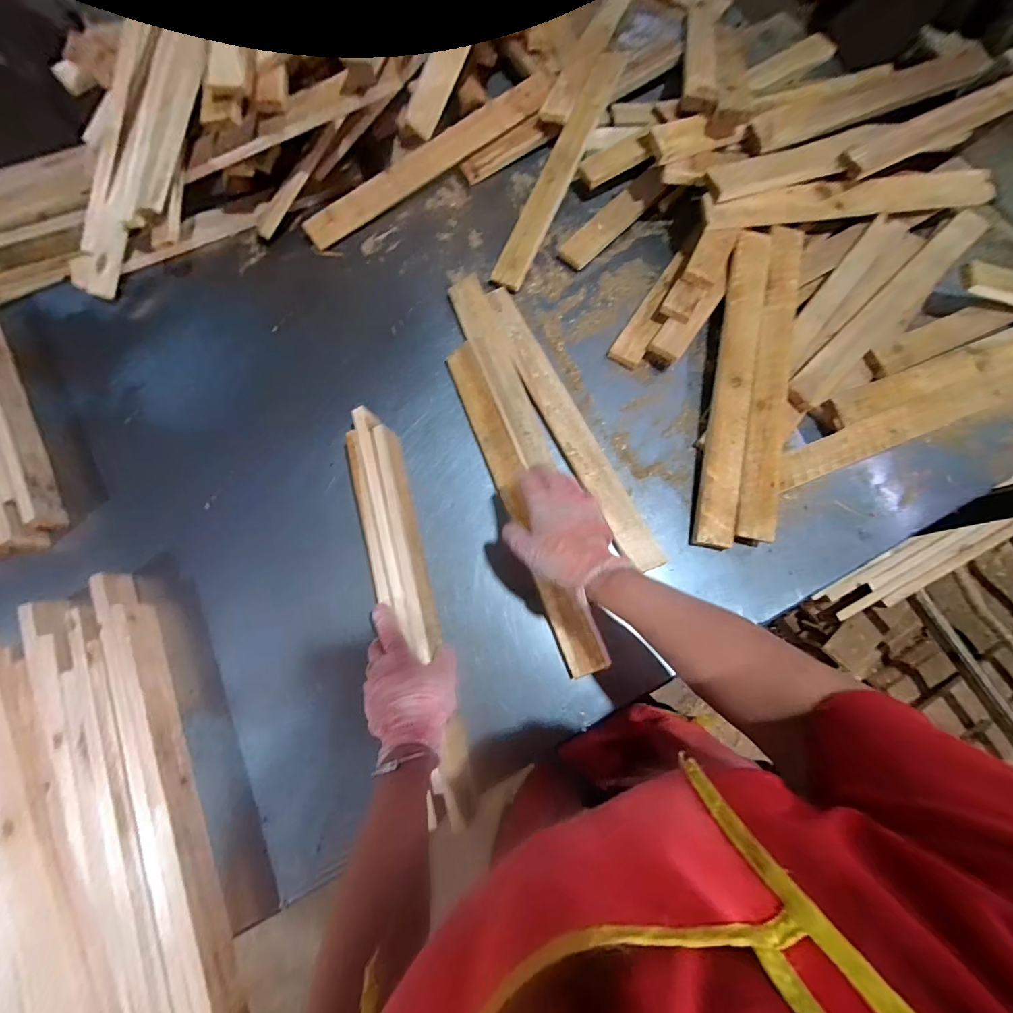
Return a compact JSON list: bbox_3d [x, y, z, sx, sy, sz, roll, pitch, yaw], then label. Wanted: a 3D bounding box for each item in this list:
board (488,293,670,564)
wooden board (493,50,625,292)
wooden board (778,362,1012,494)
[{"bbox_3d":[0.088,-0.129,0.642,0.052,0.024,0.486,-26,76,-8],"label":"board"},{"bbox_3d":[0.100,-0.616,0.757,0.061,0.020,0.548,20,79,12],"label":"wooden board"},{"bbox_3d":[0.602,-0.124,0.648,0.479,0.028,0.057,-20,75,-6],"label":"wooden board"}]

